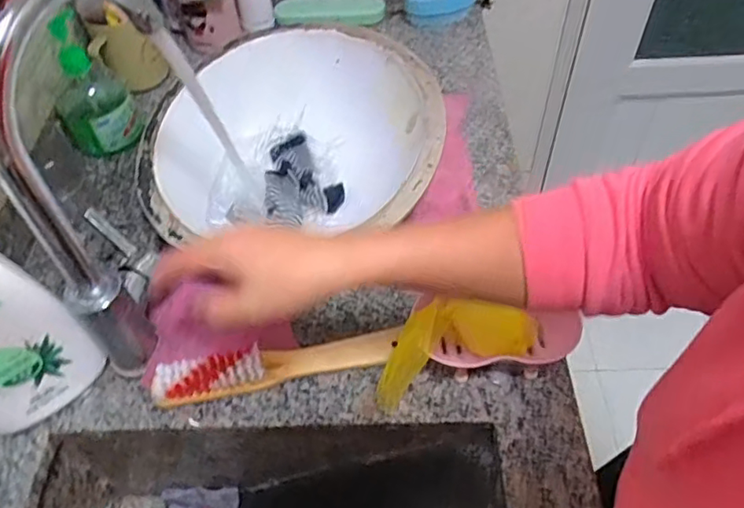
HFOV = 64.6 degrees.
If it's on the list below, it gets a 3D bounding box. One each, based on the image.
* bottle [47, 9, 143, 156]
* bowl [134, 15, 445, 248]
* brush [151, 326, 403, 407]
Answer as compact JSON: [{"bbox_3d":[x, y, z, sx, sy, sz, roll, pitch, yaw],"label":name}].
[{"bbox_3d":[-0.345,-0.203,0.713,0.088,0.163,0.084,-23,55,-14],"label":"bottle"},{"bbox_3d":[-0.093,-0.132,0.721,0.329,0.144,0.347,-1,53,2],"label":"bowl"},{"bbox_3d":[-0.085,0.100,0.542,0.222,0.036,0.031,-10,53,-5],"label":"brush"}]

